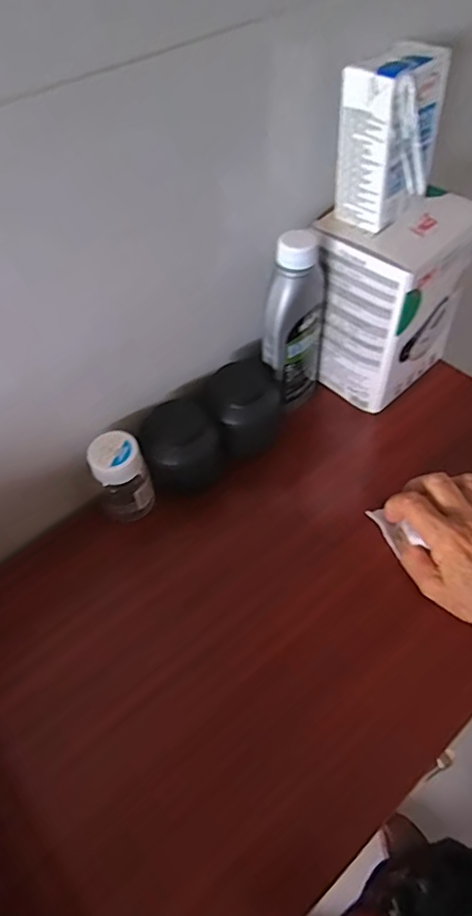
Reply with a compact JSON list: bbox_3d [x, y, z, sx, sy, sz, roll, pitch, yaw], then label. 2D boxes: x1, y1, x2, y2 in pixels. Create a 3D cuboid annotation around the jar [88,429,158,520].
[{"bbox_3d":[-0.092,0.017,0.465,0.039,0.074,0.037,-1,53,1],"label":"jar"}]

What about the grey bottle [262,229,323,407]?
[{"bbox_3d":[0.049,-0.112,0.492,0.035,0.167,0.057,20,57,16],"label":"grey bottle"}]

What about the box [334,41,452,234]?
[{"bbox_3d":[0.113,-0.233,0.425,0.060,0.112,0.045,-35,60,-22],"label":"box"}]

